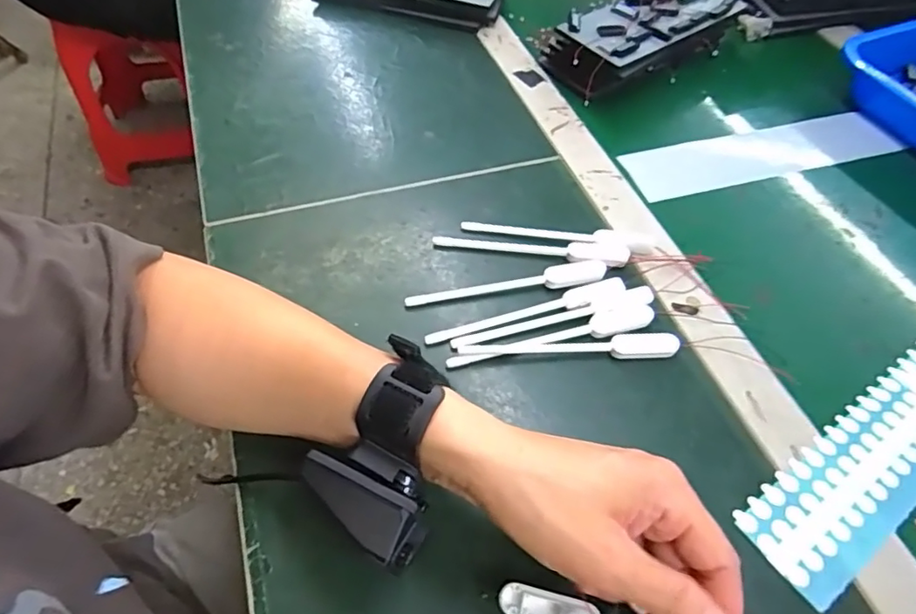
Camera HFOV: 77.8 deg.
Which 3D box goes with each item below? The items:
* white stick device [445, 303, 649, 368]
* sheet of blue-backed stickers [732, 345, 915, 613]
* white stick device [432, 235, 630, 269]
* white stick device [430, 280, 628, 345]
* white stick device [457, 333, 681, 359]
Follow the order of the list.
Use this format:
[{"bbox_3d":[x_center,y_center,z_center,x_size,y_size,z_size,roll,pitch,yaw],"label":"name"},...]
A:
[{"bbox_3d":[0.064,0.019,0.377,0.144,0.009,0.018,-10,56,-10],"label":"white stick device"},{"bbox_3d":[0.325,0.054,0.376,0.377,0.004,0.061,-29,61,-22],"label":"sheet of blue-backed stickers"},{"bbox_3d":[0.054,-0.043,0.427,0.145,0.011,0.019,6,54,1],"label":"white stick device"},{"bbox_3d":[0.048,0.002,0.386,0.141,0.009,0.016,-11,56,-11],"label":"white stick device"},{"bbox_3d":[0.074,0.028,0.373,0.143,0.007,0.017,-2,55,-5],"label":"white stick device"}]

